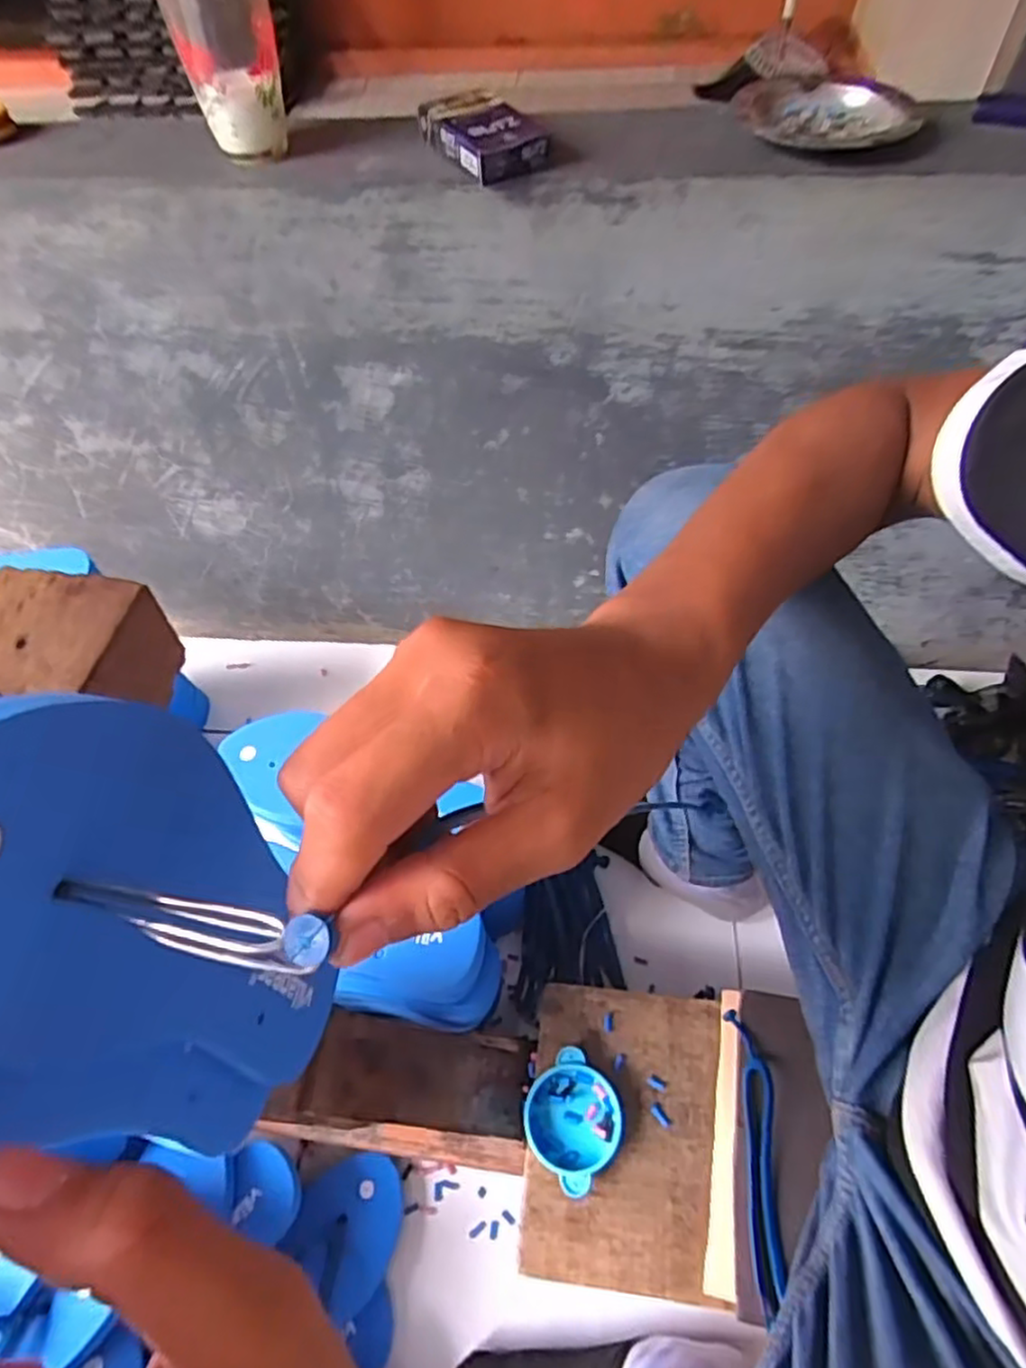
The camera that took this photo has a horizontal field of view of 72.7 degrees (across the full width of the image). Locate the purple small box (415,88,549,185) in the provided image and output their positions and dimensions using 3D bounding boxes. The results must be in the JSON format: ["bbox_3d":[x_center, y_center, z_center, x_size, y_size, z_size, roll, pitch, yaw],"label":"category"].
[{"bbox_3d":[-0.022,-0.375,0.475,0.052,0.022,0.095,-26,61,-13],"label":"purple small box"}]

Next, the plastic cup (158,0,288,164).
[{"bbox_3d":[-0.190,-0.424,0.474,0.067,0.091,0.070,-17,59,-8],"label":"plastic cup"}]

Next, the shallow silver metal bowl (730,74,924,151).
[{"bbox_3d":[0.208,-0.381,0.471,0.114,0.020,0.107,-1,59,2],"label":"shallow silver metal bowl"}]

